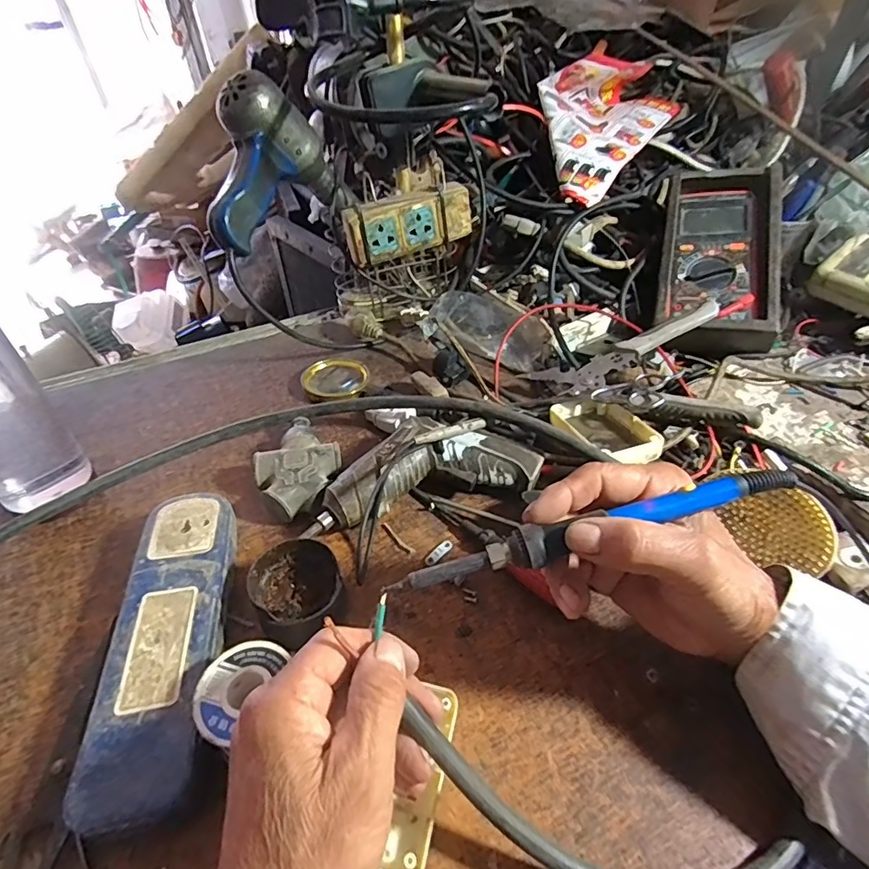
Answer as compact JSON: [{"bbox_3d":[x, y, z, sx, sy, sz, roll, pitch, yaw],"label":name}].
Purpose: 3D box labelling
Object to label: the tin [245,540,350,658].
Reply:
[{"bbox_3d":[-0.090,0.105,0.345,0.056,0.036,0.063,-24,47,-20],"label":"tin"}]

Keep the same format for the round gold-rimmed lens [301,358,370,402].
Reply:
[{"bbox_3d":[-0.100,-0.056,0.528,0.067,0.014,0.060,-18,46,-14],"label":"round gold-rimmed lens"}]

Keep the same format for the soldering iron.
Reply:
[{"bbox_3d":[0.079,0.049,0.261,0.210,0.015,0.018,-16,44,-1],"label":"soldering iron"}]

